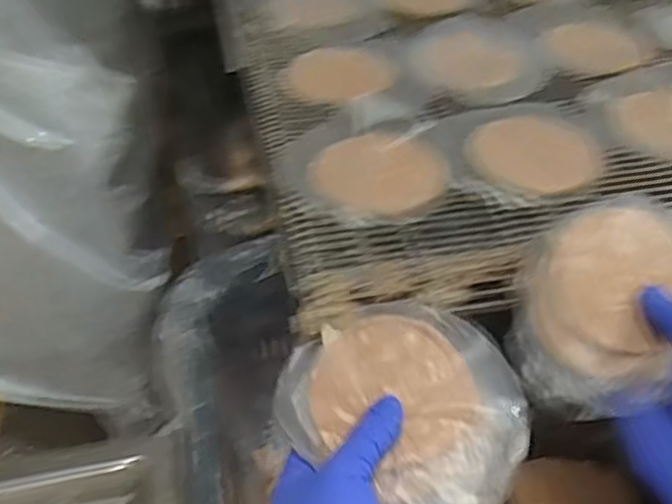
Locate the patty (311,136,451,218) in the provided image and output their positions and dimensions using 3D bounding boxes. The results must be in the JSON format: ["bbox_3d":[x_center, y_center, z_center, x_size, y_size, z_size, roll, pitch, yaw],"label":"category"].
[{"bbox_3d":[0.029,-0.053,0.459,0.090,0.012,0.071,0,40,3],"label":"patty"}]

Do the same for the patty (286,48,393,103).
[{"bbox_3d":[0.001,-0.148,0.567,0.080,0.005,0.085,-1,40,1],"label":"patty"}]

